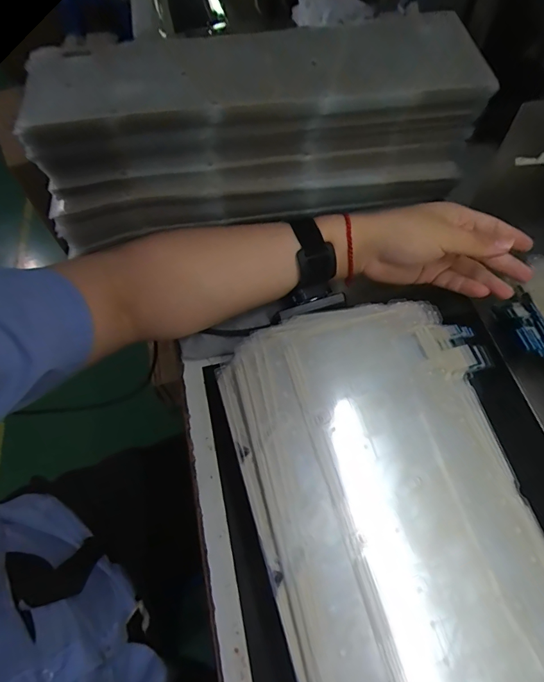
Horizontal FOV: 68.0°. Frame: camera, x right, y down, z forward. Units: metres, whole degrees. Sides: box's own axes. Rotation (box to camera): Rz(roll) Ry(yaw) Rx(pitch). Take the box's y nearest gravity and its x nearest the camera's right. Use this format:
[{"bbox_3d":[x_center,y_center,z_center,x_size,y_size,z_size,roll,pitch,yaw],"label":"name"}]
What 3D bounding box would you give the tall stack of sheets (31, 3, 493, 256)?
[{"bbox_3d":[-0.016,-0.236,0.432,0.446,0.119,0.172,-10,62,-4],"label":"tall stack of sheets"}]

